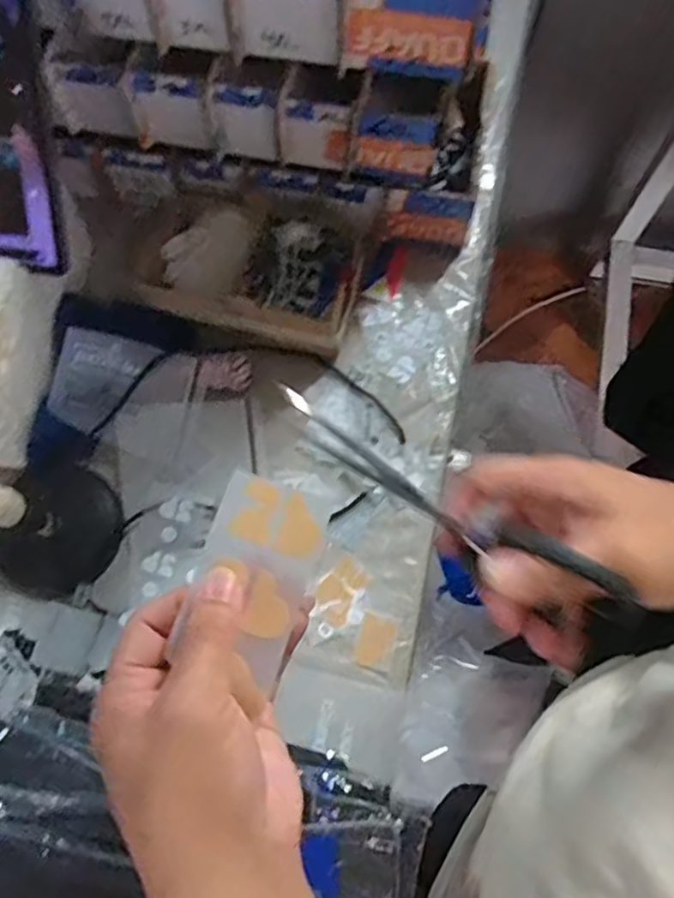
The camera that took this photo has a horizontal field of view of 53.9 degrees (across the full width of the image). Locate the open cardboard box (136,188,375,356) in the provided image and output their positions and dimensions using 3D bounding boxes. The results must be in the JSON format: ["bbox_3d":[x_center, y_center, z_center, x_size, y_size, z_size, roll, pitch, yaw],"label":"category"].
[{"bbox_3d":[-0.081,-0.168,0.592,0.202,0.059,0.131,11,73,5],"label":"open cardboard box"}]

